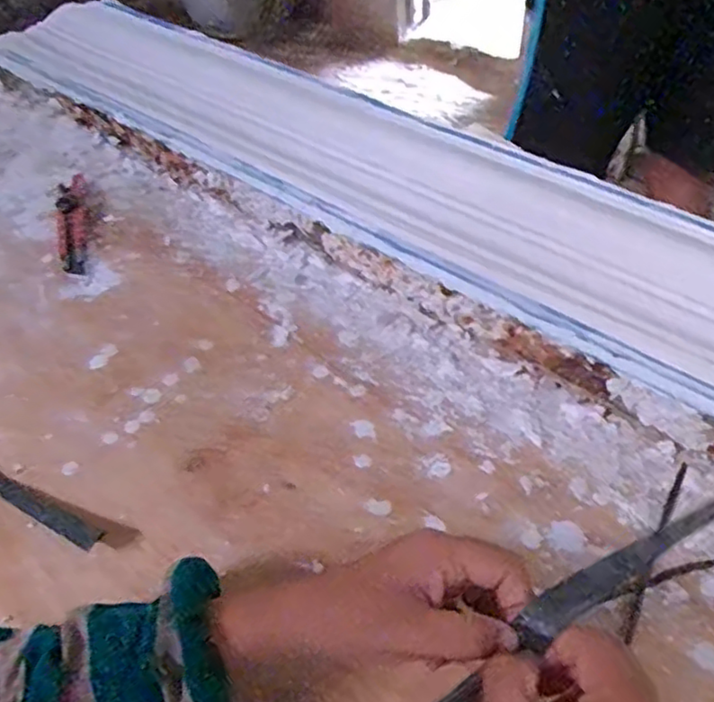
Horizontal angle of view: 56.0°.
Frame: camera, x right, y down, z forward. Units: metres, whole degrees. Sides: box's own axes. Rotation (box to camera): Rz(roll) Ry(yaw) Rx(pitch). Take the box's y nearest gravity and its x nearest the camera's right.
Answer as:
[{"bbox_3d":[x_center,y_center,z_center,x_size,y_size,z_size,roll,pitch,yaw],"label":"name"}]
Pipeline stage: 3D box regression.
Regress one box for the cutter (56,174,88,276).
[{"bbox_3d":[-0.282,-0.126,0.666,0.029,0.013,0.158,-14,48,-10],"label":"cutter"}]

